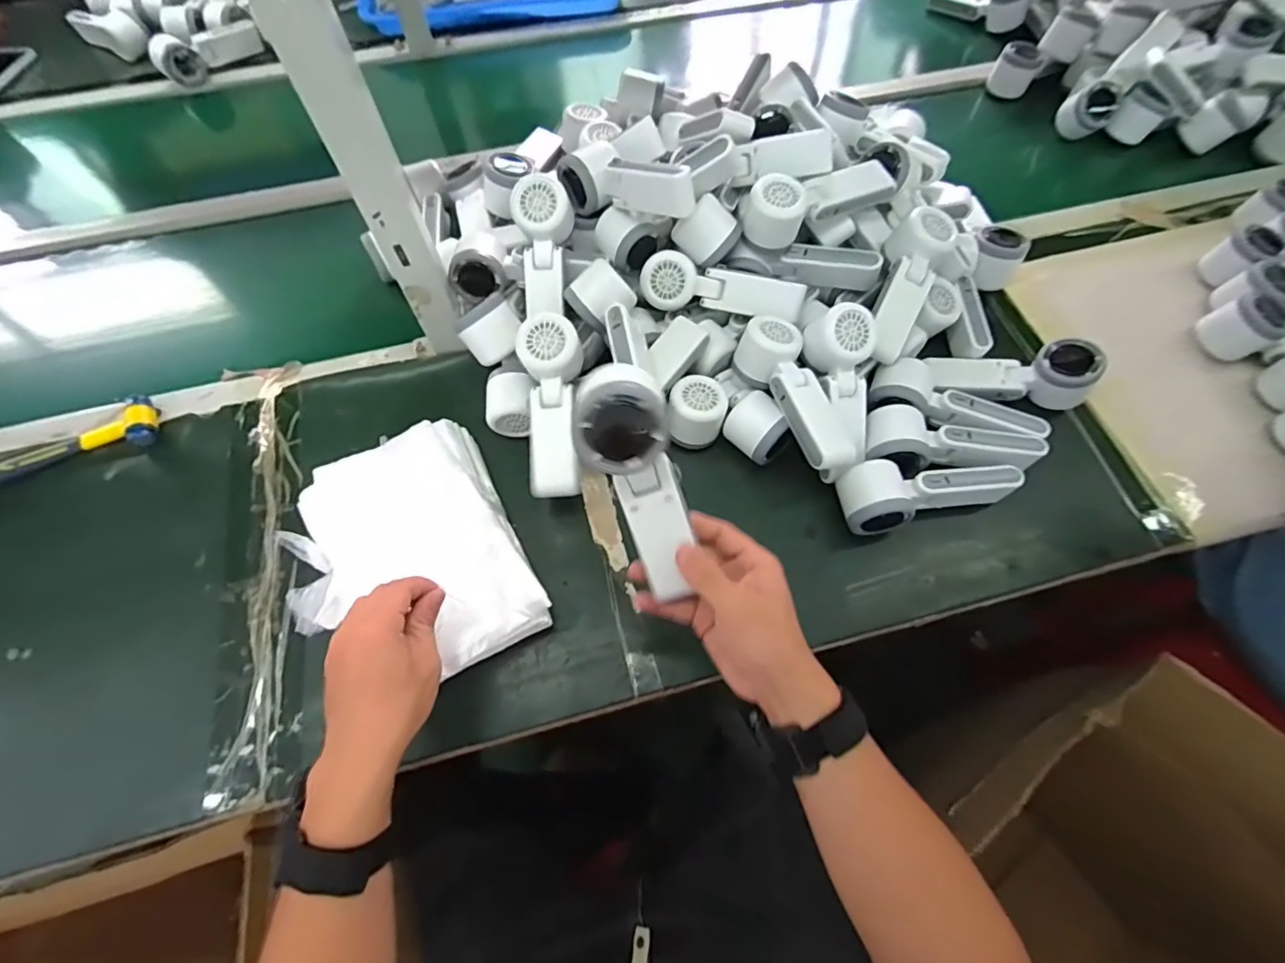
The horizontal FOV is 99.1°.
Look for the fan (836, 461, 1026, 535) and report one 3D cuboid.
[{"bbox_3d":[0.266,0.005,0.528,0.163,0.053,0.063,-15,65,-6],"label":"fan"}]

